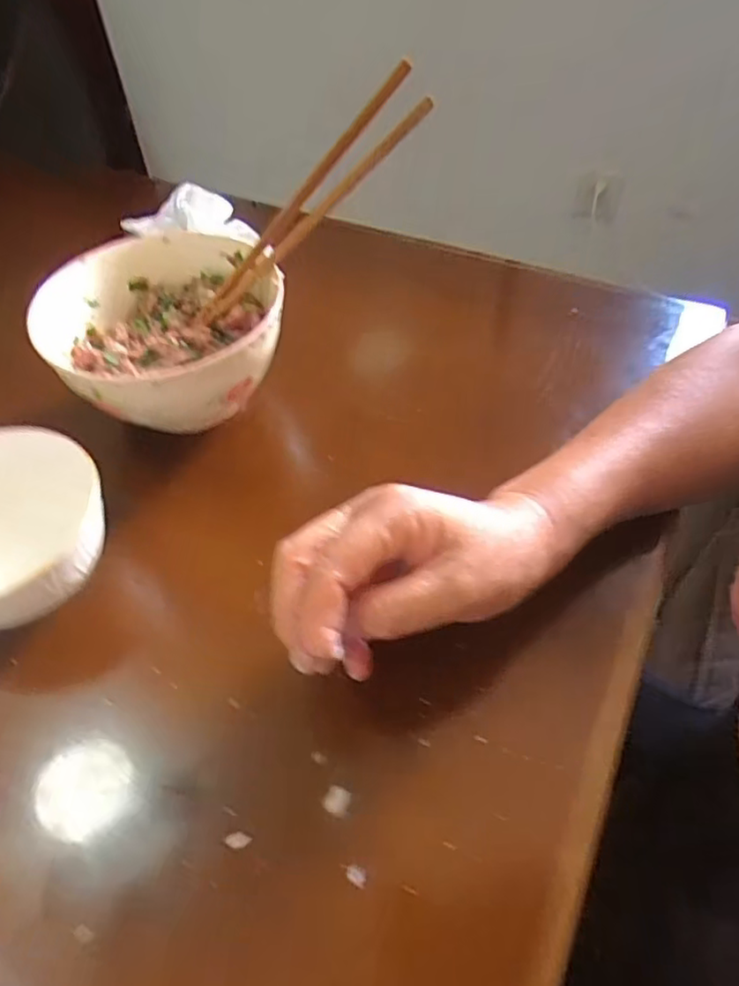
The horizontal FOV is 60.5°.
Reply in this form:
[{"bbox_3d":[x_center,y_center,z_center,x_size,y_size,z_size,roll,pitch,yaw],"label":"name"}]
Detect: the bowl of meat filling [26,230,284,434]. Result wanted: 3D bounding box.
[{"bbox_3d":[-0.130,-0.099,0.411,0.136,0.069,0.149,-1,51,1],"label":"bowl of meat filling"}]

